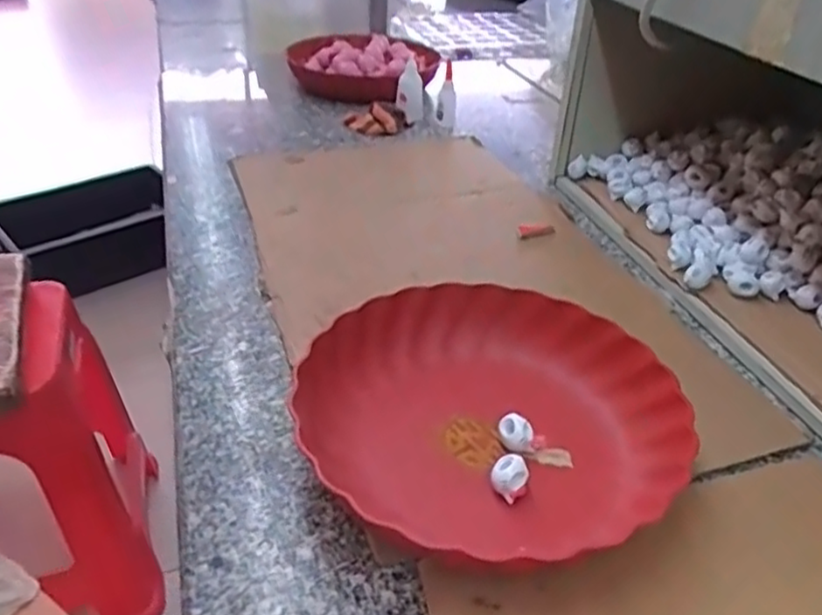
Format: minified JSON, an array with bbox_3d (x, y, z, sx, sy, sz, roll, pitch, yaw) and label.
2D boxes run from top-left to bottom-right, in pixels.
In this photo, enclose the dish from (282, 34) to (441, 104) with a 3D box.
[{"bbox_3d":[-0.085,-0.403,1.147,0.248,0.058,0.281,13,35,11],"label":"dish"}]

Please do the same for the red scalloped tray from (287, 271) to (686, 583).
[{"bbox_3d":[0.049,0.064,0.460,0.236,0.048,0.219,-2,35,-7],"label":"red scalloped tray"}]

